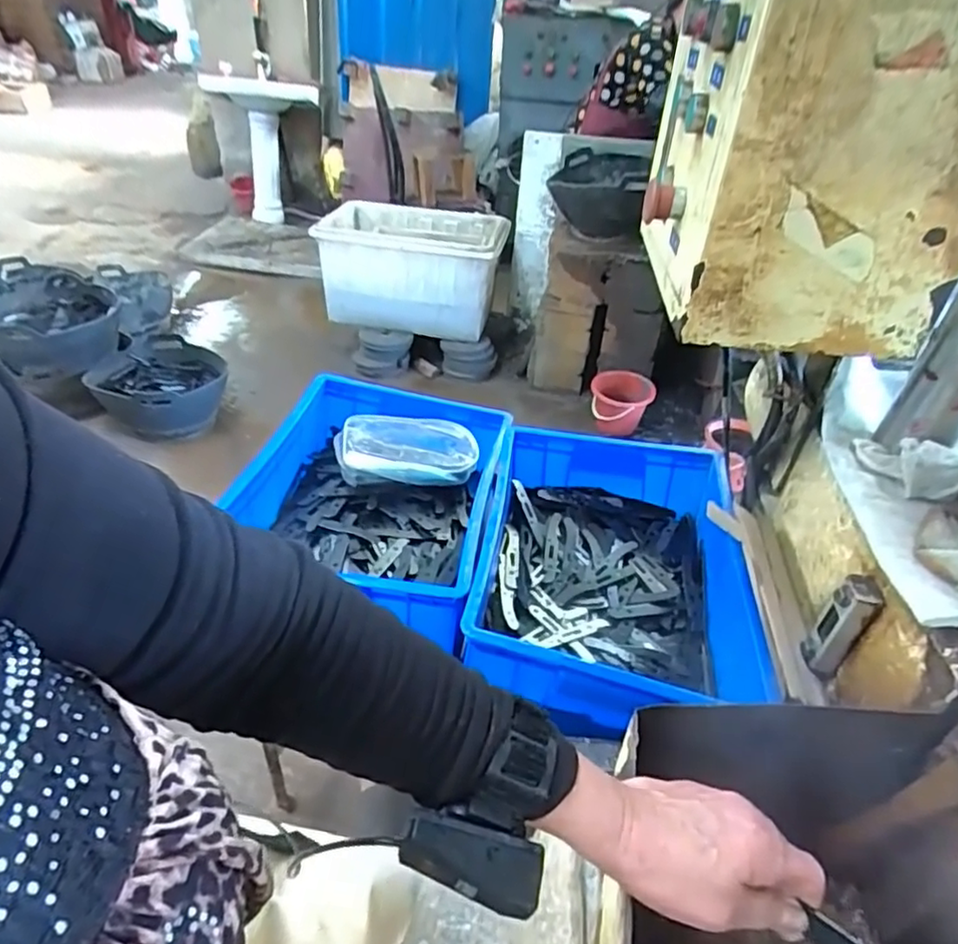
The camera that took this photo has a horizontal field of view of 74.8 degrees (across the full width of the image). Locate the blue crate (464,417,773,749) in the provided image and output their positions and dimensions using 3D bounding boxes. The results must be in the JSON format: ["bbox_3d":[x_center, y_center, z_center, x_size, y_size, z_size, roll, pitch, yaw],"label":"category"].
[{"bbox_3d":[0.154,0.111,0.757,0.288,0.120,0.403,9,40,7],"label":"blue crate"}]

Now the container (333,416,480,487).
[{"bbox_3d":[-0.103,-0.033,0.906,0.203,0.045,0.101,-1,40,-5],"label":"container"}]

